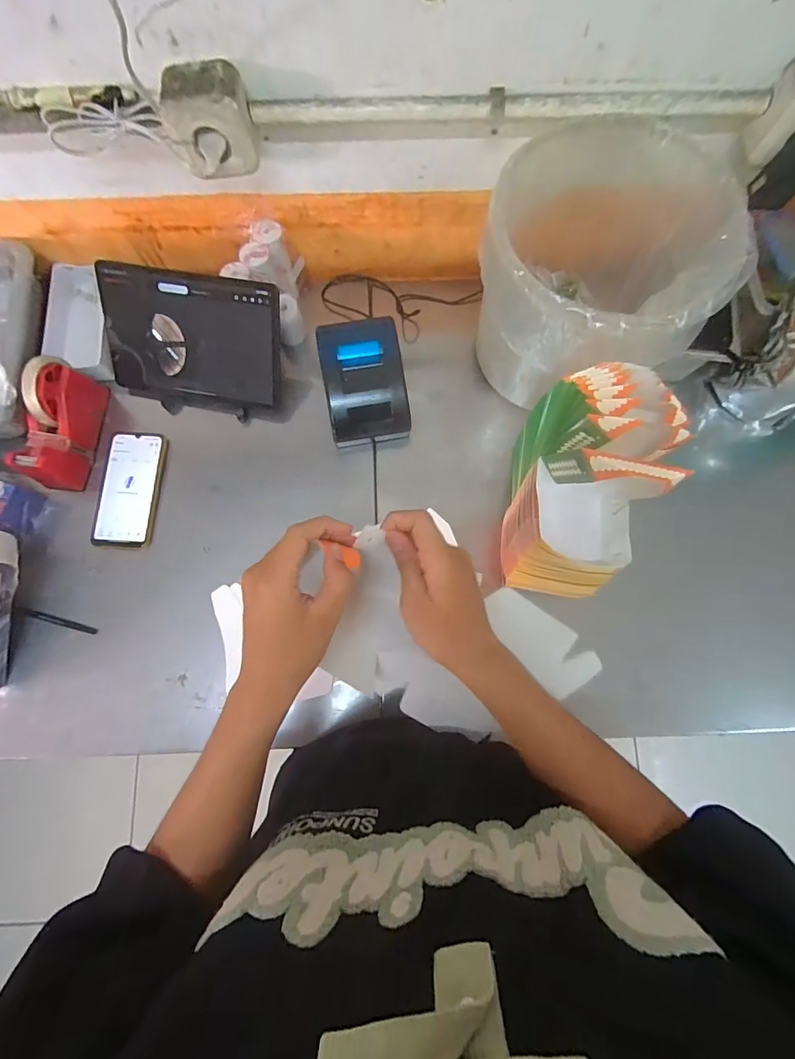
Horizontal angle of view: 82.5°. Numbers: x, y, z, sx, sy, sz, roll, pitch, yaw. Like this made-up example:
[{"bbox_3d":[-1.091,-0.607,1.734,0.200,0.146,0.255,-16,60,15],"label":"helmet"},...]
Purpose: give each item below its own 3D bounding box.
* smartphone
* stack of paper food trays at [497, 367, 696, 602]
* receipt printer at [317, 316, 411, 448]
[{"bbox_3d":[-0.382,-0.060,0.649,0.089,0.014,0.170,4,78,1],"label":"smartphone"},{"bbox_3d":[0.213,-0.043,0.505,0.131,0.203,0.218,14,78,3],"label":"stack of paper food trays"},{"bbox_3d":[-0.045,-0.201,0.634,0.113,0.081,0.144,-8,78,-2],"label":"receipt printer"}]

